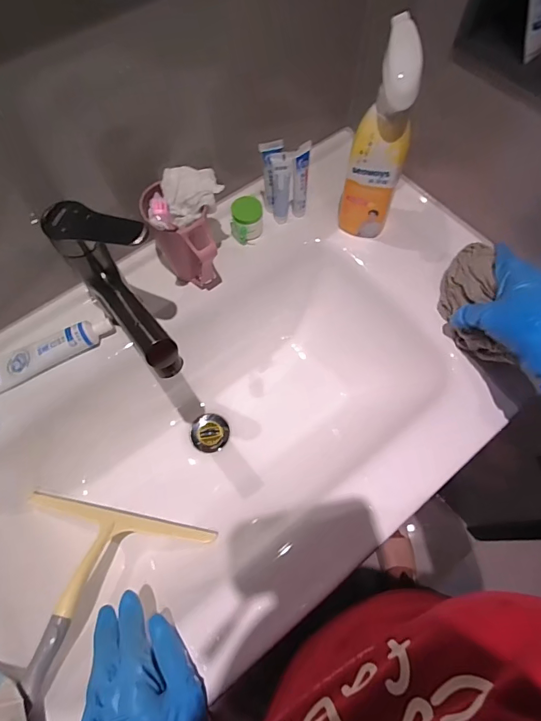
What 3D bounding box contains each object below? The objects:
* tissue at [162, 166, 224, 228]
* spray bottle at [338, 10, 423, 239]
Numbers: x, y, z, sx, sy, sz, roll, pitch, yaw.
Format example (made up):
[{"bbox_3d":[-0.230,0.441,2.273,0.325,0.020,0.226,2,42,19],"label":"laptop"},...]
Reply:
[{"bbox_3d":[-0.090,-0.194,0.477,0.064,0.039,0.051,-13,66,-5],"label":"tissue"},{"bbox_3d":[0.136,-0.255,0.502,0.063,0.236,0.081,22,68,11],"label":"spray bottle"}]

